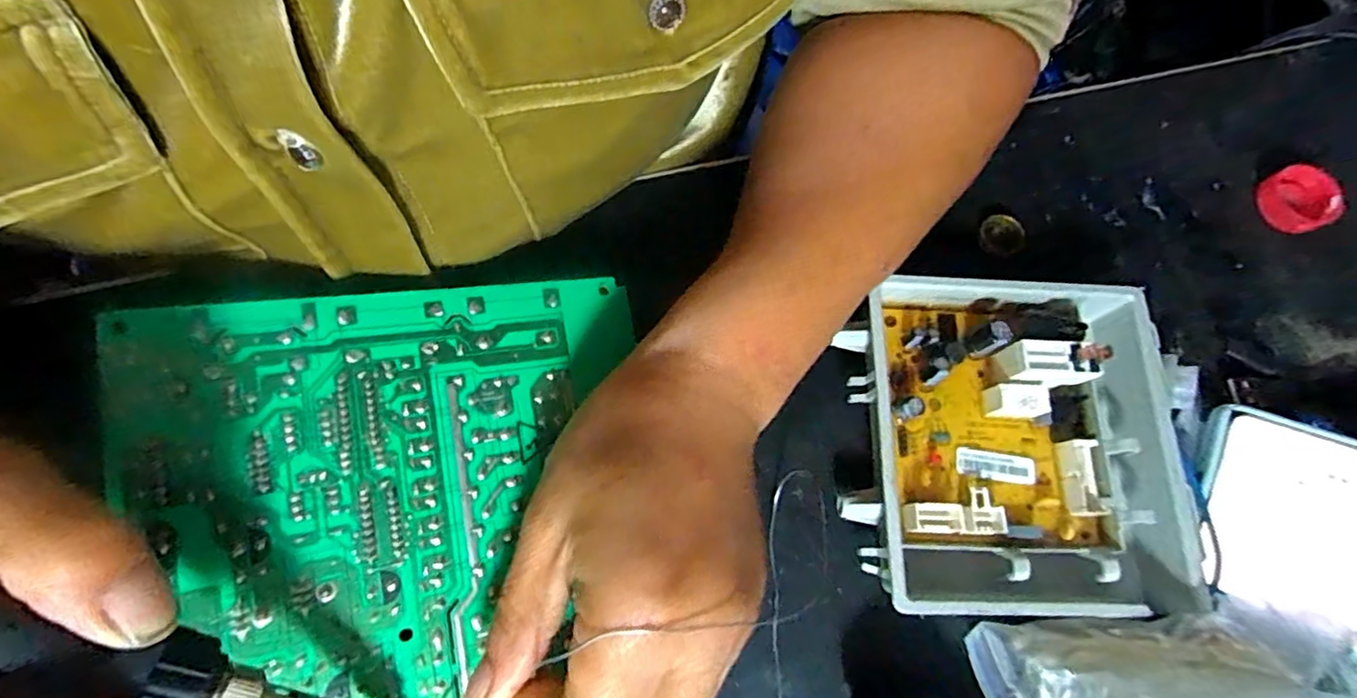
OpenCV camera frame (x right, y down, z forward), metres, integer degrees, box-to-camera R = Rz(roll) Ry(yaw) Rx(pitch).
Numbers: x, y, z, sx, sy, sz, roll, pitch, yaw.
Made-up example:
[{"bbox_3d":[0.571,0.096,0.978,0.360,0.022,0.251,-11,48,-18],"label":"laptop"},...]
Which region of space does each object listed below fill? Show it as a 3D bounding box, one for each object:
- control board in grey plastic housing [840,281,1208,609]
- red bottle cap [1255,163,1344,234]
[{"bbox_3d":[0.125,0.034,0.233,0.117,0.034,0.119,2,72,-4],"label":"control board in grey plastic housing"},{"bbox_3d":[0.287,-0.068,0.285,0.025,0.018,0.025,1,72,-4],"label":"red bottle cap"}]

